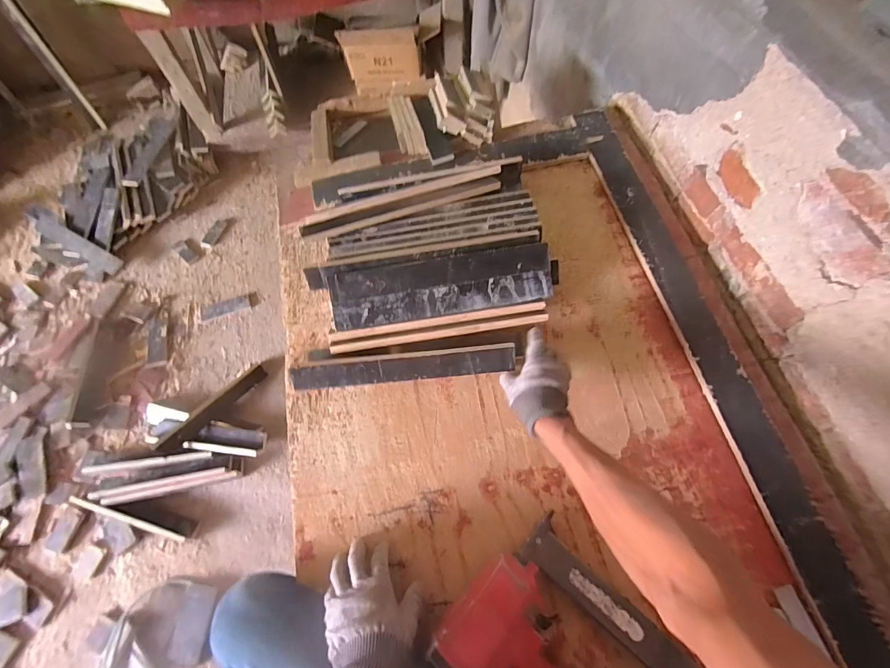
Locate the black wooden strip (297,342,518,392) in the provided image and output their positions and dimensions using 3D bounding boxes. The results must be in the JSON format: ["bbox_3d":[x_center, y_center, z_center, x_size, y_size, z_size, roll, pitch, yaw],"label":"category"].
[{"bbox_3d":[-0.070,0.059,0.661,0.368,0.050,0.014,-6,22,1],"label":"black wooden strip"}]

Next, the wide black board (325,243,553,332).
[{"bbox_3d":[-0.007,-0.079,0.670,0.367,0.009,0.100,-8,99,-1],"label":"wide black board"}]

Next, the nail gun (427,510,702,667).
[{"bbox_3d":[0.174,0.423,0.480,0.215,0.076,0.334,-43,71,-14],"label":"nail gun"}]

